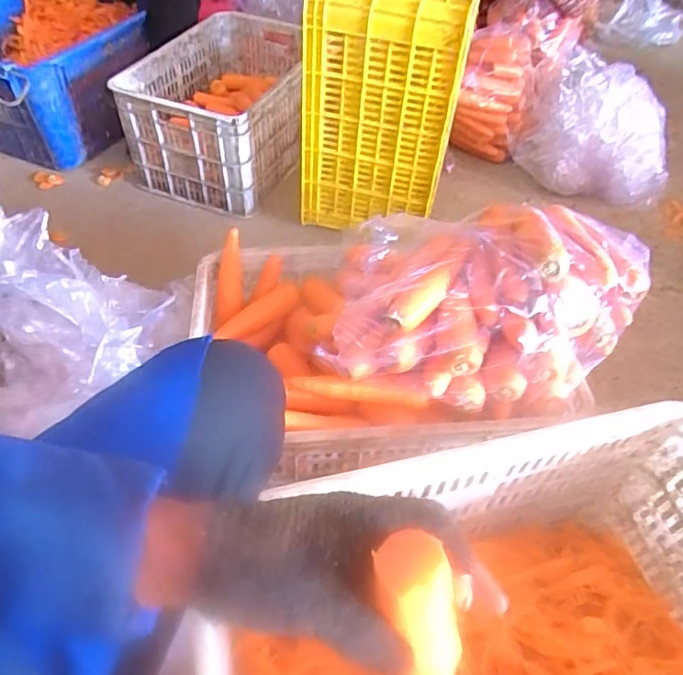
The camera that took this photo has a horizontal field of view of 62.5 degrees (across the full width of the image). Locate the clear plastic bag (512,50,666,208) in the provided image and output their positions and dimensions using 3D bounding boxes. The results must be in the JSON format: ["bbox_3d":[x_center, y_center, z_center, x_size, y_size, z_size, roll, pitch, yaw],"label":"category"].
[{"bbox_3d":[0.650,-0.534,1.442,0.369,0.301,0.216,12,50,8],"label":"clear plastic bag"}]

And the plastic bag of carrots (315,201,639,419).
[{"bbox_3d":[0.179,-0.048,0.705,0.401,0.176,0.227,-6,50,-7],"label":"plastic bag of carrots"}]

